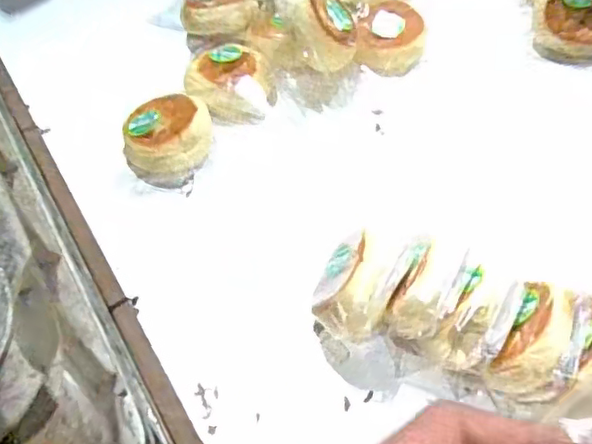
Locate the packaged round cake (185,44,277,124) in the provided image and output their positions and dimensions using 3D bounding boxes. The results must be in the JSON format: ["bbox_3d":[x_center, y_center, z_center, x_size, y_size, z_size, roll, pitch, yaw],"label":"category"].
[{"bbox_3d":[-0.067,-0.141,0.624,0.086,0.040,0.083,-2,56,3],"label":"packaged round cake"}]

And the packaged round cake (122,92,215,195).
[{"bbox_3d":[-0.124,-0.084,0.589,0.080,0.036,0.092,20,59,17],"label":"packaged round cake"}]

